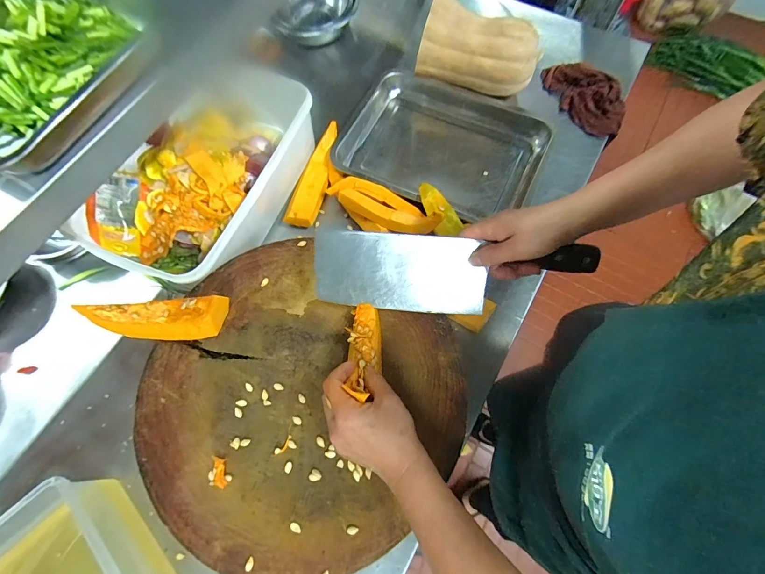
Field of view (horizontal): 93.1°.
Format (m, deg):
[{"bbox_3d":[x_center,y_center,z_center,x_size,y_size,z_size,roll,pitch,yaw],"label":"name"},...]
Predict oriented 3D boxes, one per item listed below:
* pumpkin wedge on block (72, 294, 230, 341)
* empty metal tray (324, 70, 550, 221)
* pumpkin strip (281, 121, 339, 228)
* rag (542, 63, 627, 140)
[{"bbox_3d":[-0.282,0.039,0.450,0.175,0.037,0.046,-1,69,1],"label":"pumpkin wedge on block"},{"bbox_3d":[0.105,-0.247,0.660,0.347,0.052,0.265,24,72,10],"label":"empty metal tray"},{"bbox_3d":[-0.120,-0.189,0.633,0.054,0.046,0.199,14,70,7],"label":"pumpkin strip"},{"bbox_3d":[0.391,-0.372,0.693,0.097,0.031,0.180,-31,72,-10],"label":"rag"}]

